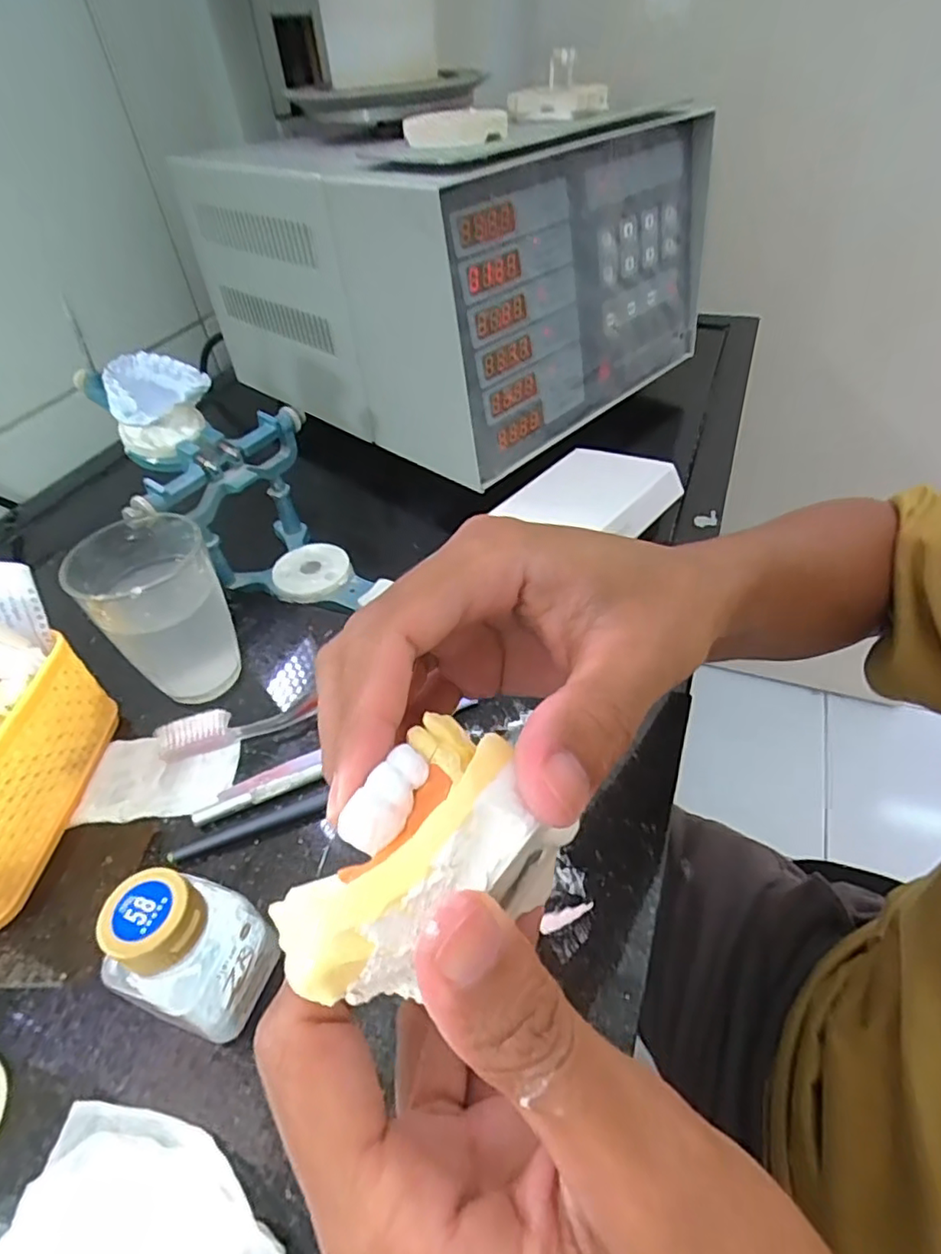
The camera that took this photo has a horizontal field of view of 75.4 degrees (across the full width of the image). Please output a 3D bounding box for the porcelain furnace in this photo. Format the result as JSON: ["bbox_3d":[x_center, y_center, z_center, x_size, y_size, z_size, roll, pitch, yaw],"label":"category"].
[{"bbox_3d":[-0.018,-0.337,0.564,0.338,0.207,0.319,31,55,32],"label":"porcelain furnace"}]

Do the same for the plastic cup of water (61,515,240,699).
[{"bbox_3d":[-0.172,-0.005,0.343,0.064,0.087,0.067,-2,43,2],"label":"plastic cup of water"}]

